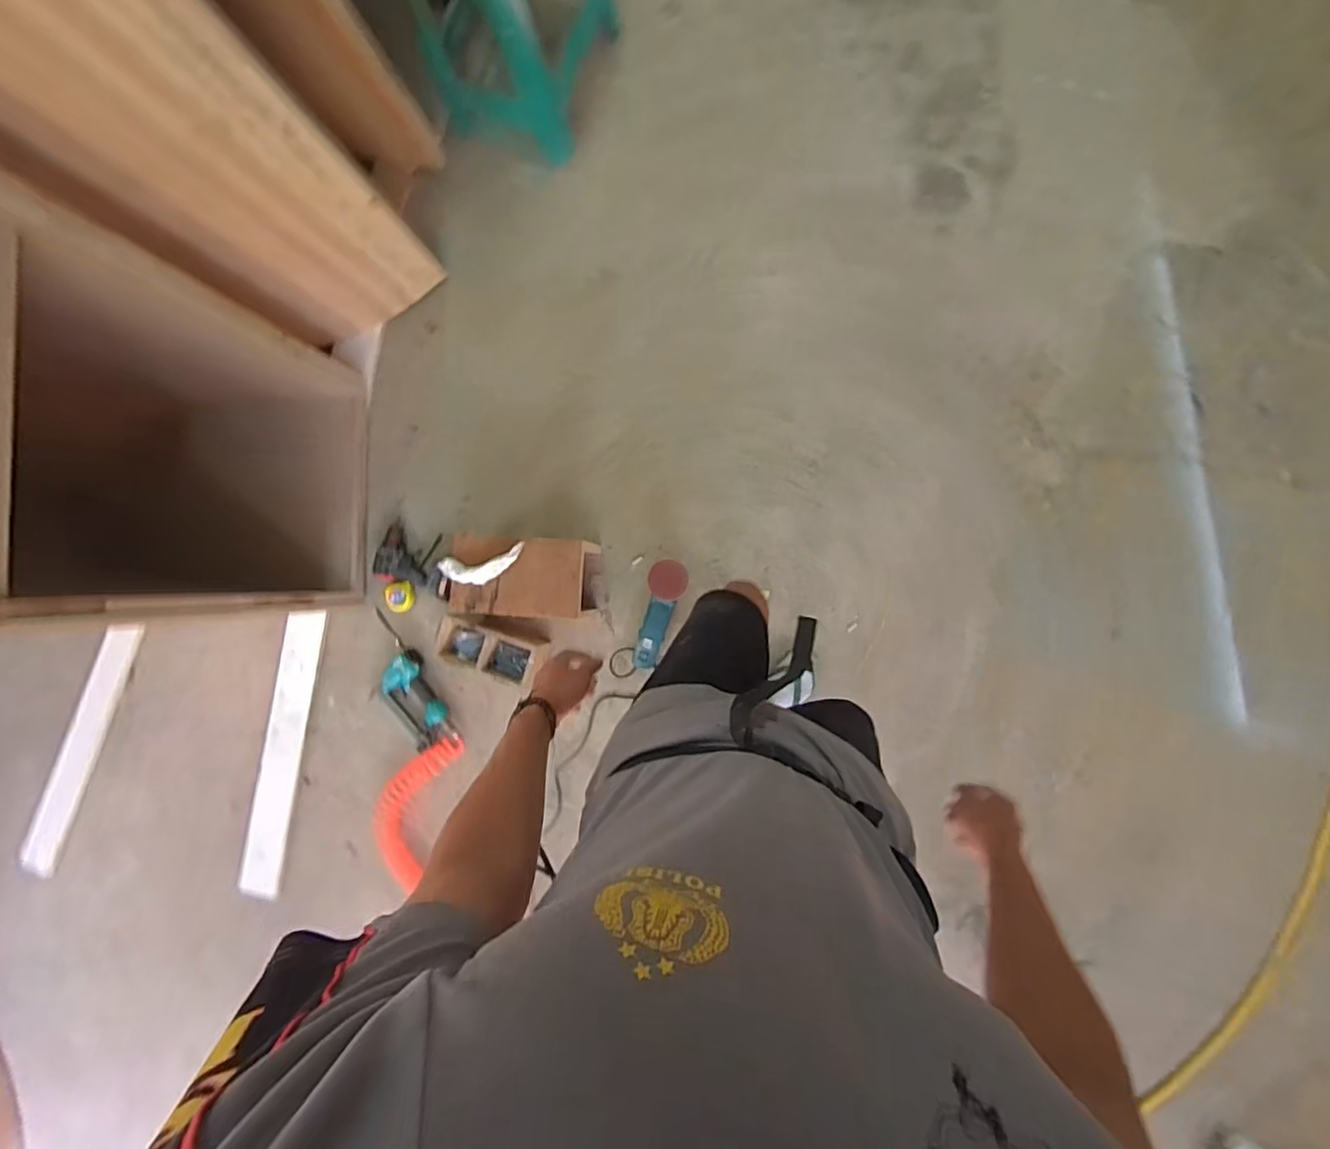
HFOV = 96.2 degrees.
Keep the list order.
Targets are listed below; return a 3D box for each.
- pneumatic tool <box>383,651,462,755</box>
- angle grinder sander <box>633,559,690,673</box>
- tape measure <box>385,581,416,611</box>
[{"bbox_3d":[-0.684,0.353,1.623,0.159,0.067,0.291,-30,91,3],"label":"pneumatic tool"},{"bbox_3d":[-0.016,0.095,1.470,0.086,0.069,0.292,20,115,6],"label":"angle grinder sander"},{"bbox_3d":[-0.738,0.060,1.651,0.075,0.041,0.098,17,93,1],"label":"tape measure"}]

